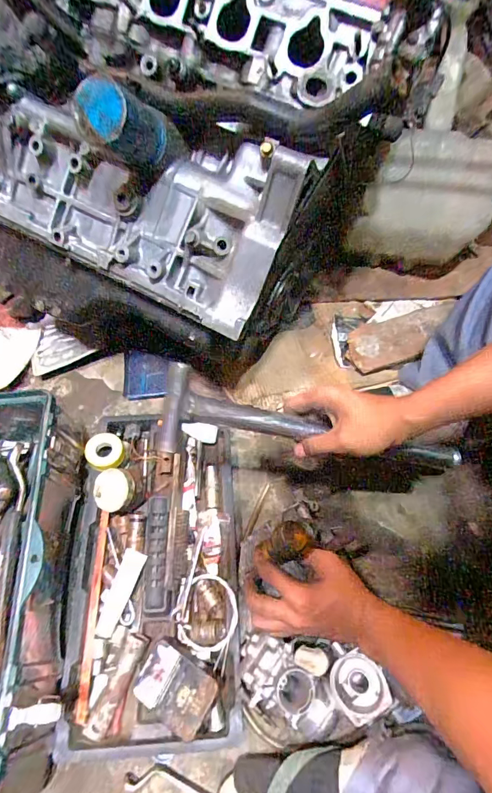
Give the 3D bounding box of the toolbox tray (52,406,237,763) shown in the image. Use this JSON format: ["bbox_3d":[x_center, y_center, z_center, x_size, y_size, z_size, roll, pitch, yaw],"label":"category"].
[{"bbox_3d":[-0.125,0.216,0.555,0.224,0.075,0.421,-2,59,-2],"label":"toolbox tray"}]

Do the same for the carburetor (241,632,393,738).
[{"bbox_3d":[0.073,0.327,0.452,0.164,0.055,0.099,3,76,17],"label":"carburetor"}]

